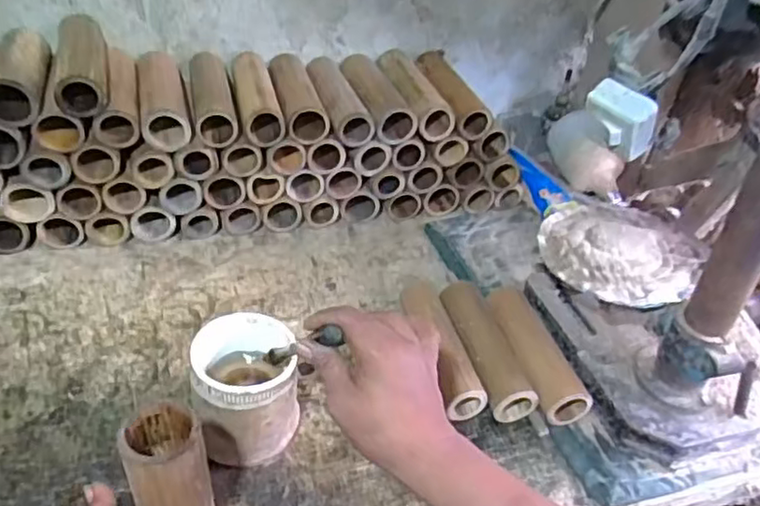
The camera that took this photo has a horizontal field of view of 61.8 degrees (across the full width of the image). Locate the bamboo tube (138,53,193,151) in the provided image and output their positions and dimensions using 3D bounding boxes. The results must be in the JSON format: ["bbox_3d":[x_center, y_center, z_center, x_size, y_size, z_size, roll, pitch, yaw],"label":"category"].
[{"bbox_3d":[-0.283,-0.204,0.832,0.055,0.050,0.185,-8,44,-15],"label":"bamboo tube"}]

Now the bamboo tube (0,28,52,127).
[{"bbox_3d":[-0.428,-0.218,0.754,0.060,0.050,0.174,-8,44,-15],"label":"bamboo tube"}]

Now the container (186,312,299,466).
[{"bbox_3d":[-0.133,0.137,0.625,0.100,0.114,0.105,-8,44,-15],"label":"container"}]

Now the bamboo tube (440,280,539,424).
[{"bbox_3d":[0.119,0.112,0.738,0.052,0.048,0.175,-9,44,-16],"label":"bamboo tube"}]

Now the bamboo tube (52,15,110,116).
[{"bbox_3d":[-0.362,-0.233,0.770,0.054,0.045,0.187,-10,44,-17],"label":"bamboo tube"}]

